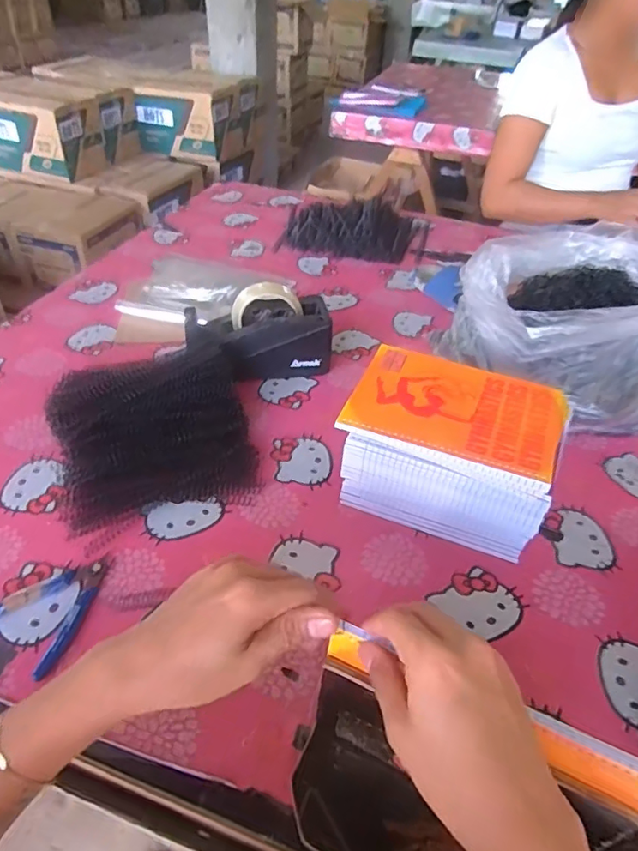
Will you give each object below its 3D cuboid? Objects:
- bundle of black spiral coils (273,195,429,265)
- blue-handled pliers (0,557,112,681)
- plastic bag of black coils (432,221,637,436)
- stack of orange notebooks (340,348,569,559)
[{"bbox_3d":[0.077,-0.413,1.148,0.298,0.050,0.229,9,41,6],"label":"bundle of black spiral coils"},{"bbox_3d":[-0.235,0.162,0.503,0.083,0.010,0.111,26,45,24],"label":"blue-handled pliers"},{"bbox_3d":[0.337,-0.117,0.734,0.300,0.195,0.255,-5,43,-10],"label":"plastic bag of black coils"},{"bbox_3d":[0.137,0.032,0.594,0.202,0.141,0.150,17,42,14],"label":"stack of orange notebooks"}]

